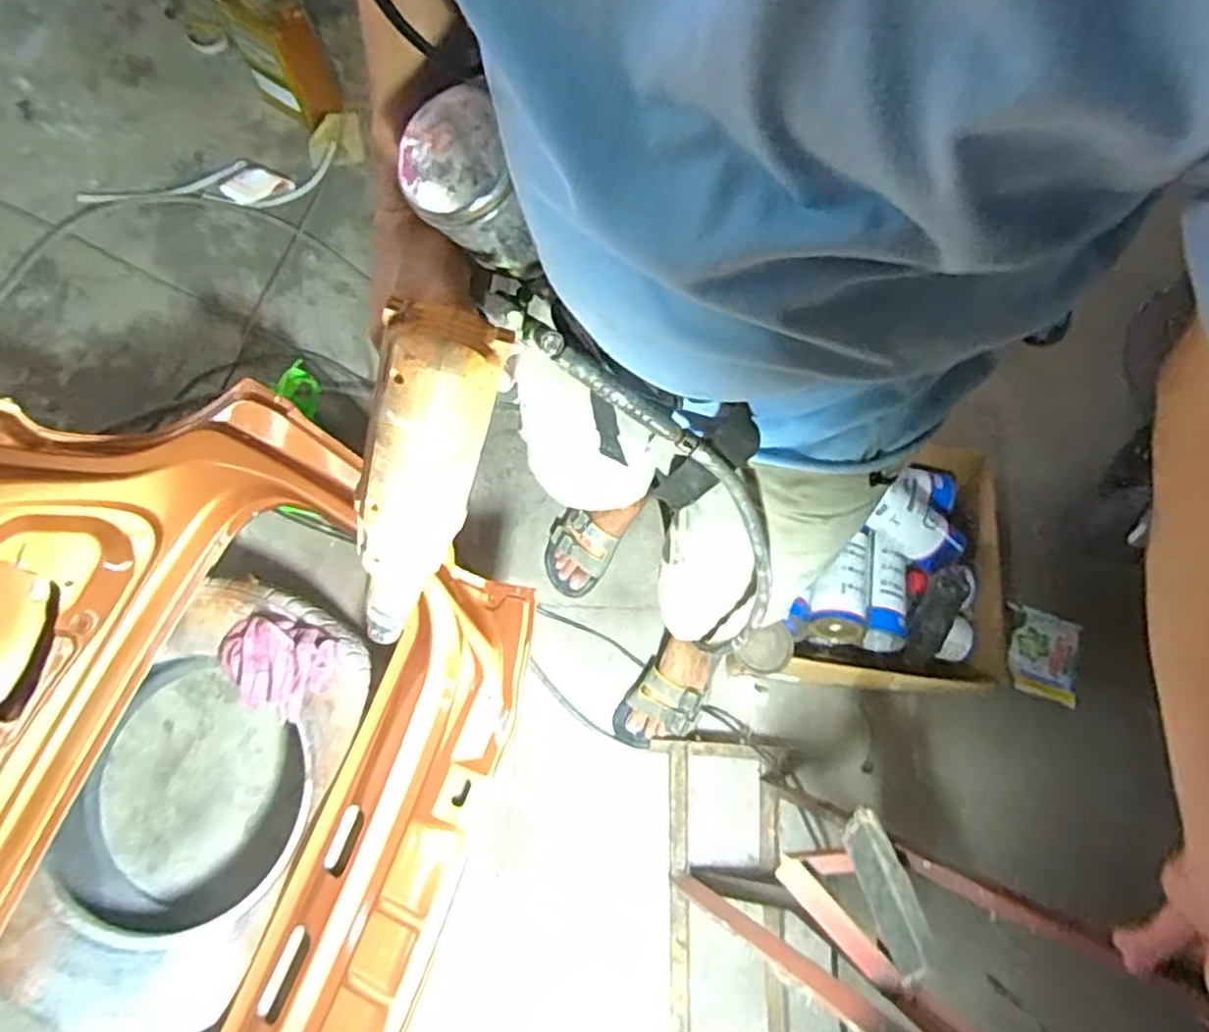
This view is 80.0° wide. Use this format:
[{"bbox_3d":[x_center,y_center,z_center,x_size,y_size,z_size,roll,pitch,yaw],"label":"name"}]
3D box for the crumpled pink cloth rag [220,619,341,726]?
[{"bbox_3d":[-0.482,0.216,1.057,0.170,0.060,0.140,28,79,7],"label":"crumpled pink cloth rag"}]

